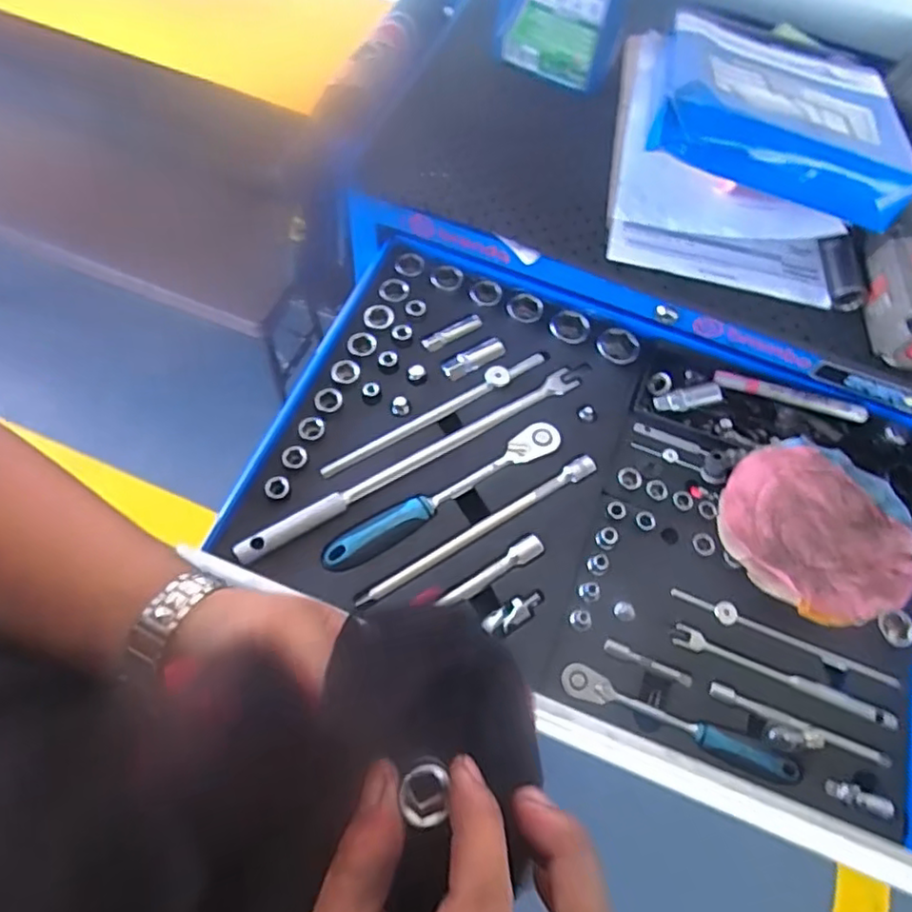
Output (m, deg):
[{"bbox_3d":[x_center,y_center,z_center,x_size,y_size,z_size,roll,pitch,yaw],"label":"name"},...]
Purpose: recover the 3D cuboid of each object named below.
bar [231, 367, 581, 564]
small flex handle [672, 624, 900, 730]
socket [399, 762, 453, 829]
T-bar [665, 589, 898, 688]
[{"bbox_3d":[-0.030,-0.002,0.577,0.355,0.020,0.021,-30,70,-16],"label":"bar"},{"bbox_3d":[0.268,0.181,0.525,0.184,0.009,0.018,21,65,6],"label":"small flex handle"},{"bbox_3d":[-0.011,0.121,0.229,0.016,0.020,0.020,2,65,-3],"label":"socket"},{"bbox_3d":[0.274,0.152,0.537,0.191,0.014,0.017,21,65,6],"label":"T-bar"}]

